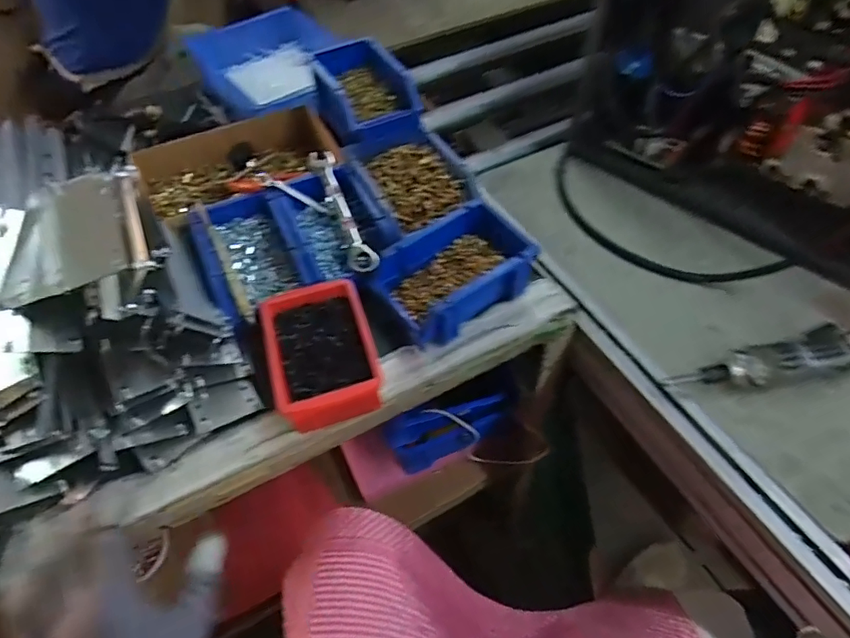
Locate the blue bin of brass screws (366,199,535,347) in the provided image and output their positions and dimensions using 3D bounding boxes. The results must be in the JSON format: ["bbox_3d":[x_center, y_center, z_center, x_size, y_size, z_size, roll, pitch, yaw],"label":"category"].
[{"bbox_3d":[0.030,-0.050,0.573,0.157,0.067,0.107,-30,57,-19],"label":"blue bin of brass screws"}]

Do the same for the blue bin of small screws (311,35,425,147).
[{"bbox_3d":[-0.081,-0.303,0.702,0.112,0.063,0.141,-18,54,-11],"label":"blue bin of small screws"}]

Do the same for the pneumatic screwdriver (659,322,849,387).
[{"bbox_3d":[0.385,0.039,0.551,0.253,0.042,0.051,-10,53,-5],"label":"pneumatic screwdriver"}]

